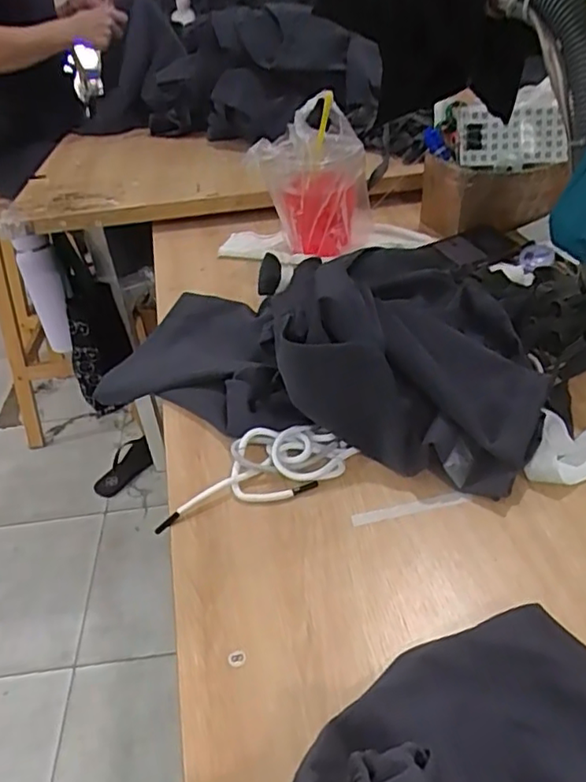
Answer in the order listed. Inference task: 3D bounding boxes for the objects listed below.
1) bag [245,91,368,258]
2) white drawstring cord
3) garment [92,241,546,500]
[{"bbox_3d":[0.025,-0.277,0.822,0.149,0.181,0.106,0,39,8],"label":"bag"},{"bbox_3d":[-0.032,0.066,0.529,0.168,0.024,0.063,-15,39,-11],"label":"white drawstring cord"},{"bbox_3d":[0.018,-0.060,0.599,0.438,0.116,0.244,9,41,18],"label":"garment"}]

